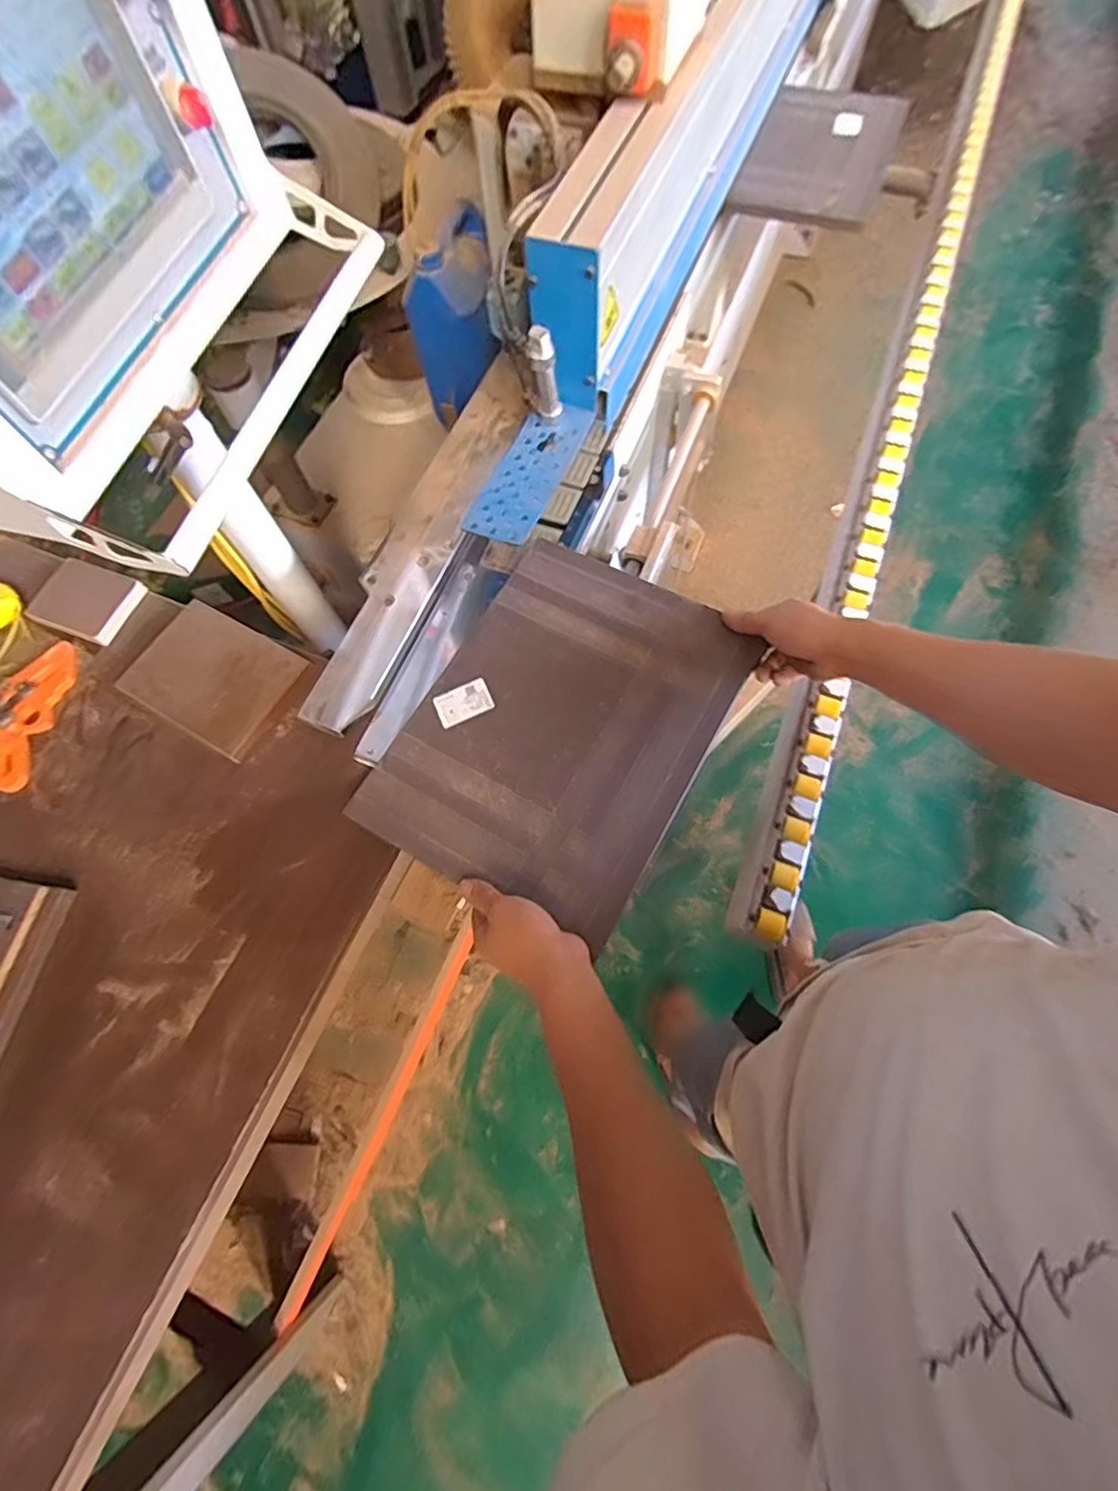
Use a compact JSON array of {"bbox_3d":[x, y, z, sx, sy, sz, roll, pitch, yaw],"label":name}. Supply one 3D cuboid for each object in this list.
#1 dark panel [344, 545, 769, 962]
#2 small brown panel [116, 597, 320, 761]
[{"bbox_3d":[0.003,-0.027,0.635,0.291,0.022,0.381,28,73,13],"label":"dark panel"},{"bbox_3d":[-0.413,-0.084,0.717,0.194,0.014,0.140,28,80,10],"label":"small brown panel"}]

